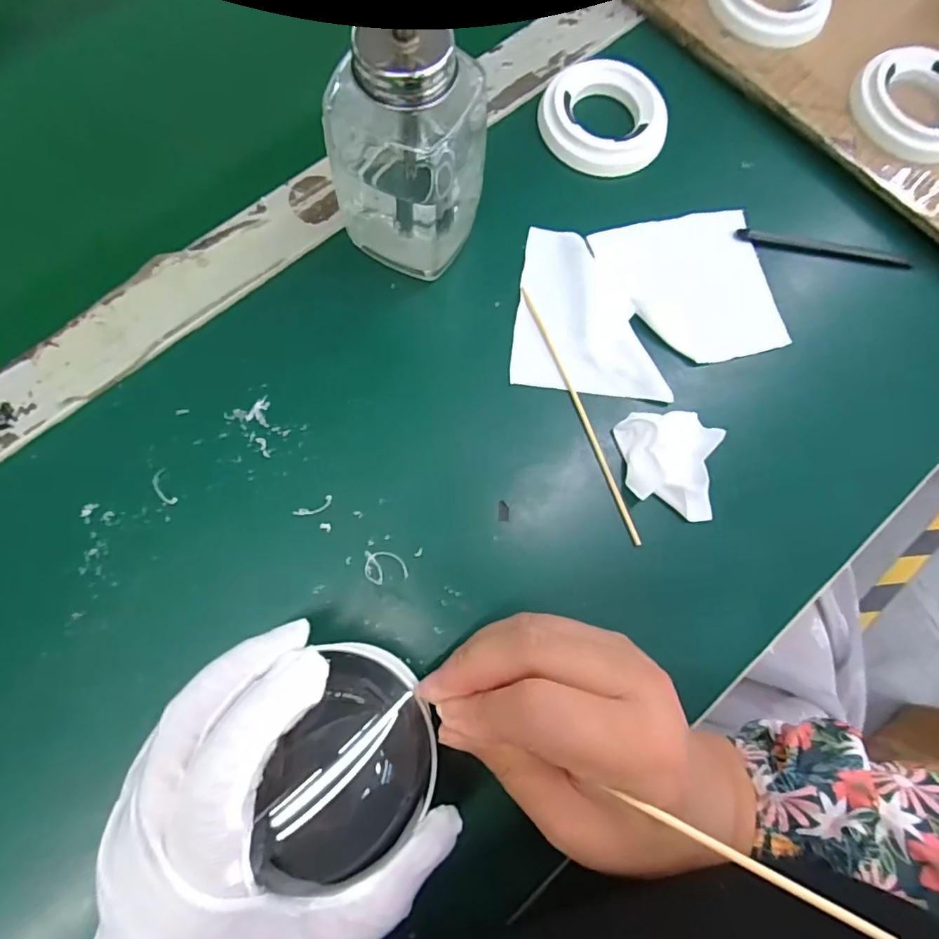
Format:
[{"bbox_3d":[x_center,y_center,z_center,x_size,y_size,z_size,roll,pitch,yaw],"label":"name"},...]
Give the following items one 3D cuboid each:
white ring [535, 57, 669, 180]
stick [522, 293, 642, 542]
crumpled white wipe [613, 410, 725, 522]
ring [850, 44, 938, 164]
[{"bbox_3d":[0.077,-0.205,0.317,0.067,0.013,0.069,0,75,-1],"label":"white ring"},{"bbox_3d":[0.057,-0.030,0.280,0.004,0.006,0.143,-20,77,-7],"label":"stick"},{"bbox_3d":[0.100,-0.003,0.268,0.045,0.011,0.055,-8,76,-4],"label":"crumpled white wipe"},{"bbox_3d":[0.258,-0.211,0.316,0.065,0.014,0.068,0,77,-2],"label":"ring"}]

